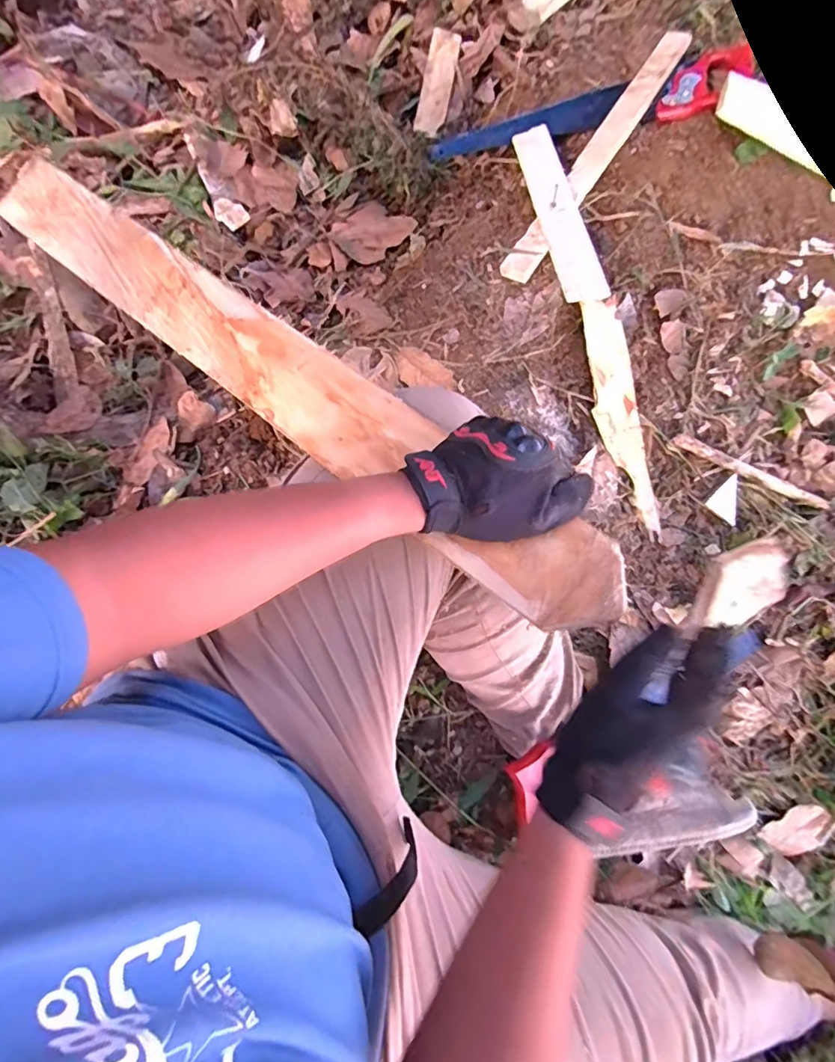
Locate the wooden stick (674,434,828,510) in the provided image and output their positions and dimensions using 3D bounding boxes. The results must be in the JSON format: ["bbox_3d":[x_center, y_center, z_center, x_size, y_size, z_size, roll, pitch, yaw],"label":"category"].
[{"bbox_3d":[0.469,-0.084,0.729,0.246,0.017,0.025,20,78,-11],"label":"wooden stick"}]

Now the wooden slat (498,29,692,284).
[{"bbox_3d":[0.269,-0.558,0.751,0.043,0.018,0.516,33,80,6],"label":"wooden slat"}]

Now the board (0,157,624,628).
[{"bbox_3d":[-0.181,-0.195,0.523,0.789,0.016,0.099,38,80,21],"label":"board"}]

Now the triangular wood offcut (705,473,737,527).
[{"bbox_3d":[0.424,-0.043,0.723,0.041,0.004,0.067,0,99,-3],"label":"triangular wood offcut"}]

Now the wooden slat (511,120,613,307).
[{"bbox_3d":[0.184,-0.438,0.695,0.050,0.017,0.335,-19,61,23],"label":"wooden slat"}]

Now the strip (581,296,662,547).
[{"bbox_3d":[0.272,-0.150,0.699,0.057,0.012,0.318,-9,87,-4],"label":"strip"}]

